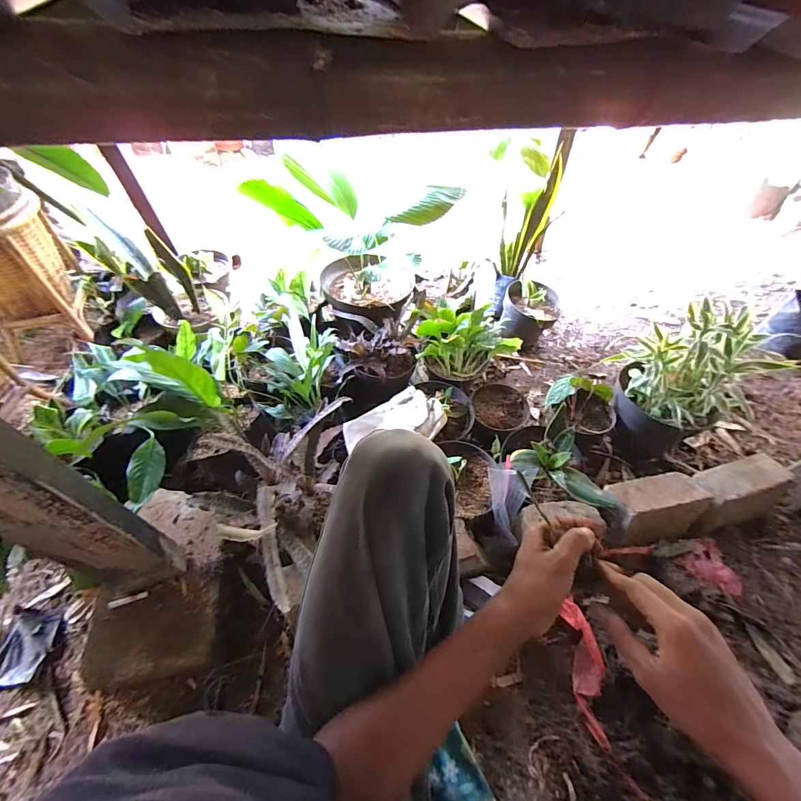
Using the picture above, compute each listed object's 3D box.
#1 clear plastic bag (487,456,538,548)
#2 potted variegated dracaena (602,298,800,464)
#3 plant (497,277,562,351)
[{"bbox_3d":[0.208,0.181,0.738,0.096,0.029,0.132,8,84,-13],"label":"clear plastic bag"},{"bbox_3d":[0.622,-0.019,0.860,0.217,0.343,0.191,2,49,5],"label":"potted variegated dracaena"},{"bbox_3d":[0.398,-0.246,1.181,0.175,0.186,0.194,14,51,14],"label":"plant"}]

